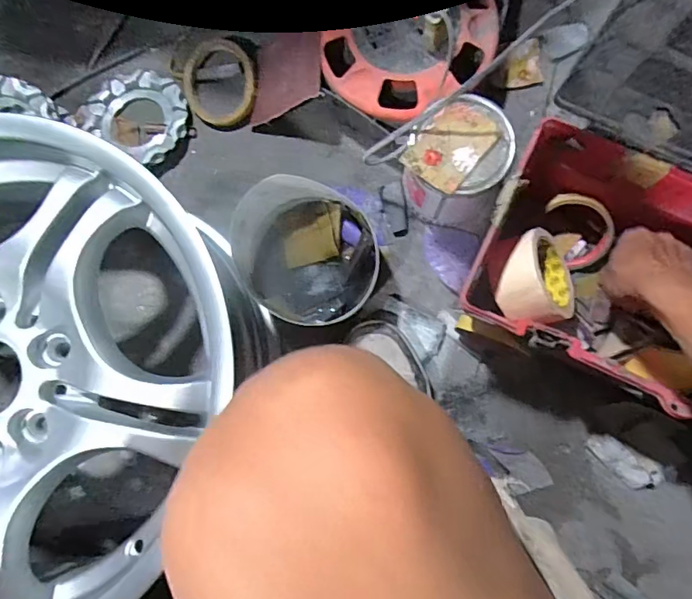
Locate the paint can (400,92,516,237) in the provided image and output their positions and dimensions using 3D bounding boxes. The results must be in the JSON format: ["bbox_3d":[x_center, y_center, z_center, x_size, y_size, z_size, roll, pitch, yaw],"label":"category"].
[{"bbox_3d":[0.117,-0.145,0.551,0.097,0.135,0.100,0,85,4],"label":"paint can"}]

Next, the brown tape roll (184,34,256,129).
[{"bbox_3d":[-0.161,-0.277,0.640,0.091,0.017,0.111,-24,84,2],"label":"brown tape roll"}]

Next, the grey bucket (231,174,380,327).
[{"bbox_3d":[-0.040,-0.050,0.574,0.157,0.095,0.143,18,87,5],"label":"grey bucket"}]

